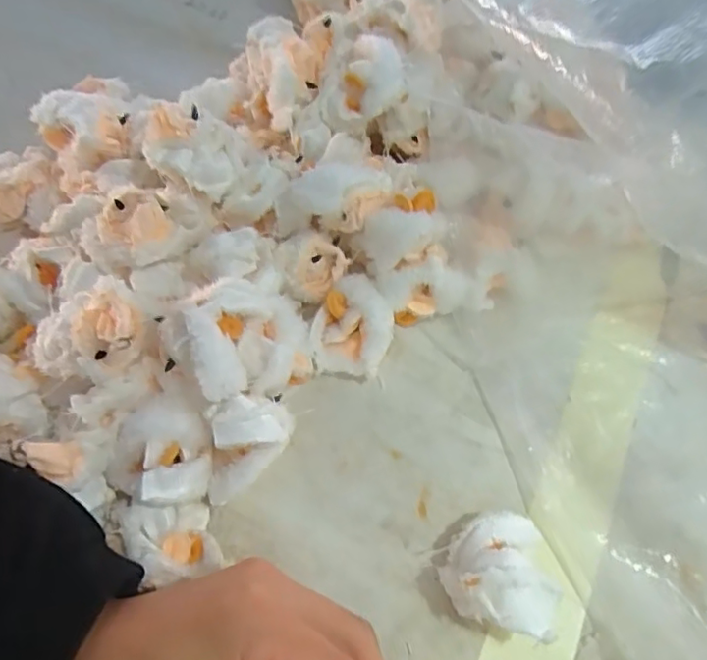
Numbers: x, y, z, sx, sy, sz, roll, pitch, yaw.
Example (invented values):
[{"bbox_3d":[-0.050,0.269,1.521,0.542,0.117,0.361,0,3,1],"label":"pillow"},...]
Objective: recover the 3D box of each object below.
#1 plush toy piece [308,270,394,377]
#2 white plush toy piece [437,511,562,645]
[{"bbox_3d":[0.000,-0.002,0.361,0.045,0.030,0.056,10,60,2],"label":"plush toy piece"},{"bbox_3d":[0.074,0.118,0.293,0.051,0.043,0.057,18,61,6],"label":"white plush toy piece"}]

